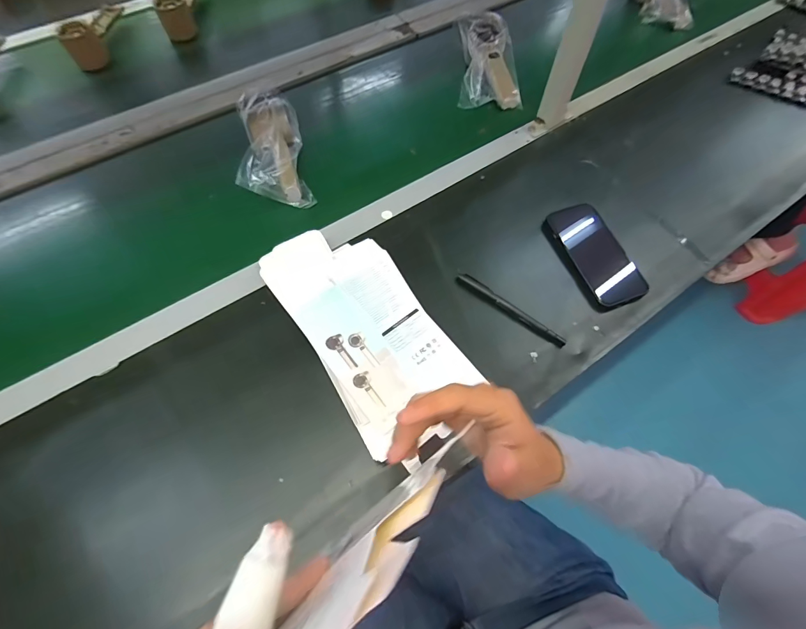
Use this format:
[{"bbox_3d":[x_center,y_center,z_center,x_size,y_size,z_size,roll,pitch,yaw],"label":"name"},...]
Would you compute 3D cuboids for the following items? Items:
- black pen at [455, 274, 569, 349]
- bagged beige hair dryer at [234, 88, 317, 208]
[{"bbox_3d":[0.129,-0.006,0.461,0.145,0.013,0.016,37,68,18],"label":"black pen"},{"bbox_3d":[-0.190,-0.244,0.545,0.086,0.067,0.192,-13,63,-7],"label":"bagged beige hair dryer"}]

